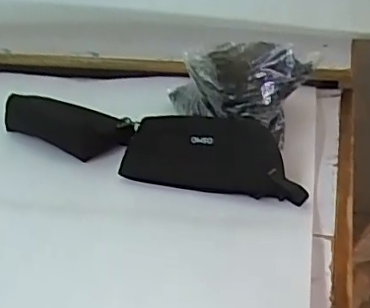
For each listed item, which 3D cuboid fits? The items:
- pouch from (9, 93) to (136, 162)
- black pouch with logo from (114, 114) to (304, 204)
[{"bbox_3d":[-0.154,-0.040,0.786,0.184,0.035,0.095,20,39,32],"label":"pouch"},{"bbox_3d":[0.036,0.000,0.682,0.218,0.056,0.091,8,34,17],"label":"black pouch with logo"}]

